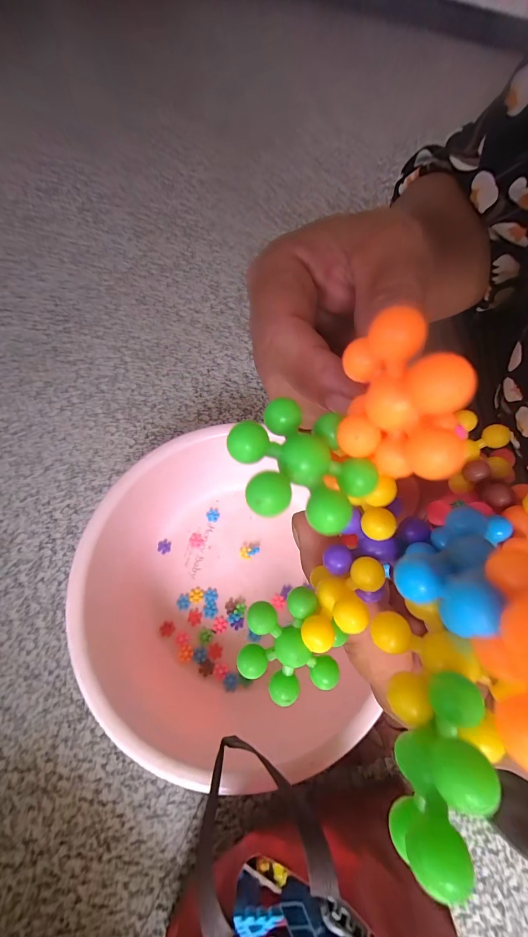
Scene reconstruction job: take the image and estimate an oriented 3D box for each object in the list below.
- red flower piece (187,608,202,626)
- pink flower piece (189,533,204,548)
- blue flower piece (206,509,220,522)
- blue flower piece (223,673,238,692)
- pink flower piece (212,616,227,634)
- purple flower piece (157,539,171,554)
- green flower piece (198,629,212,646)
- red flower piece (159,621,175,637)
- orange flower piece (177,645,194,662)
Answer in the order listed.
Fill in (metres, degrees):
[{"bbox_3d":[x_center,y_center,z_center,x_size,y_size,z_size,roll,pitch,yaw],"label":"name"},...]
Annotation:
[{"bbox_3d":[-0.128,0.275,0.587,0.025,0.005,0.029,14,69,5],"label":"red flower piece"},{"bbox_3d":[-0.138,0.145,0.642,0.026,0.010,0.030,-29,71,-12],"label":"pink flower piece"},{"bbox_3d":[-0.106,0.097,0.658,0.026,0.004,0.027,0,68,-1],"label":"blue flower piece"},{"bbox_3d":[-0.058,0.369,0.548,0.025,0.013,0.025,0,68,-1],"label":"blue flower piece"},{"bbox_3d":[-0.083,0.292,0.591,0.027,0.009,0.027,0,68,-1],"label":"pink flower piece"},{"bbox_3d":[-0.197,0.155,0.629,0.025,0.004,0.028,9,68,-21],"label":"purple flower piece"},{"bbox_3d":[-0.108,0.311,0.585,0.024,0.007,0.024,0,68,-1],"label":"green flower piece"},{"bbox_3d":[-0.176,0.294,0.580,0.024,0.004,0.026,0,68,-1],"label":"red flower piece"},{"bbox_3d":[-0.141,0.332,0.571,0.026,0.004,0.026,-7,68,-4],"label":"orange flower piece"}]

